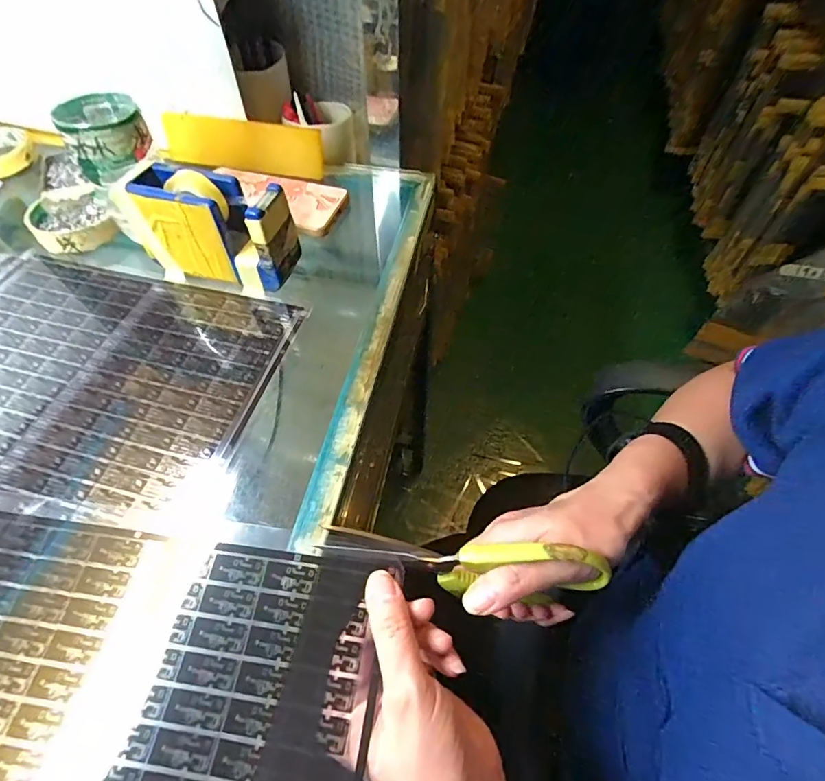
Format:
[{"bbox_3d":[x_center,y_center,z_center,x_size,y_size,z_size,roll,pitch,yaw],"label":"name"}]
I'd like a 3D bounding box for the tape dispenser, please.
[{"bbox_3d":[-0.173,-0.139,0.386,0.137,0.082,0.051,13,56,9],"label":"tape dispenser"}]

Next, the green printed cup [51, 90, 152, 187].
[{"bbox_3d":[-0.259,-0.219,0.382,0.062,0.042,0.072,-24,58,-16],"label":"green printed cup"}]

